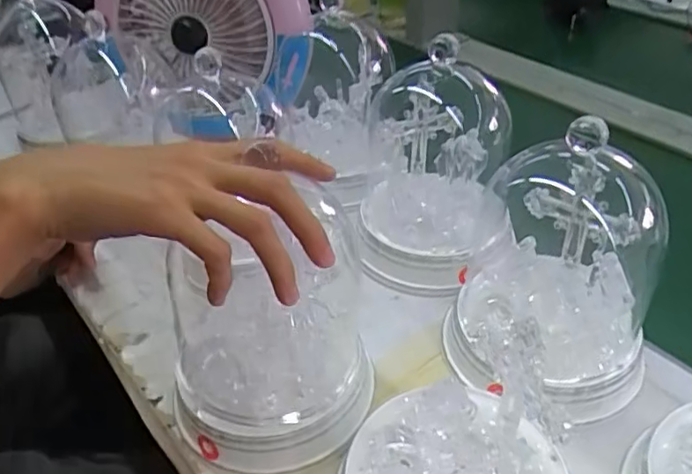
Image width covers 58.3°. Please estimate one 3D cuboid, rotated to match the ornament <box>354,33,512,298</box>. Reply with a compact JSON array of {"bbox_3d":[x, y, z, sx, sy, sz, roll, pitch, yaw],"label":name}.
[{"bbox_3d":[0.072,-0.061,0.538,0.132,0.167,0.136,4,40,9],"label":"ornament"}]

